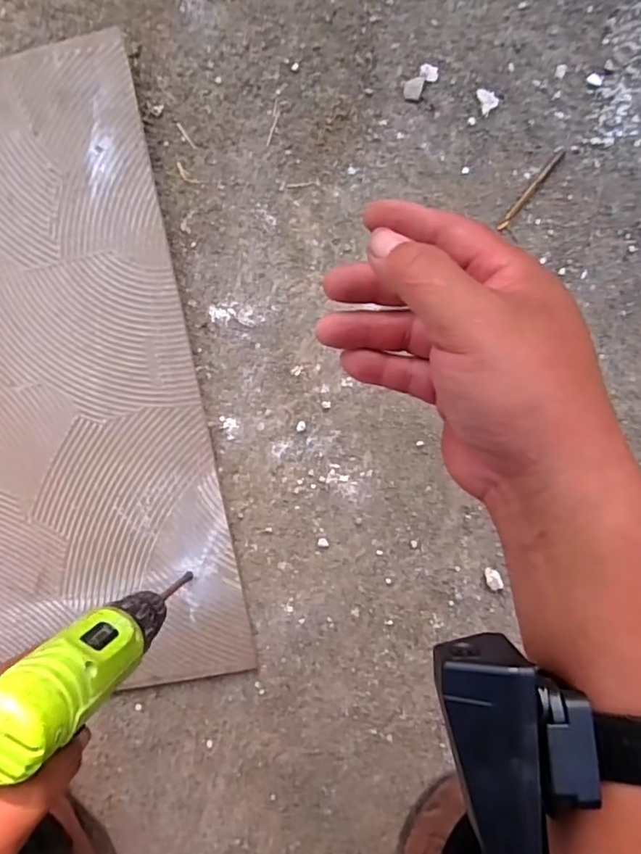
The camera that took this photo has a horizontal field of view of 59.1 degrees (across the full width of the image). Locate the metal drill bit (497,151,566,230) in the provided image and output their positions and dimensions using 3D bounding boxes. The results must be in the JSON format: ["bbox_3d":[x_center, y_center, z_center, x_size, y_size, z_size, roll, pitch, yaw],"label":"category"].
[{"bbox_3d":[0.186,-0.210,0.500,0.008,0.007,0.083,39,94,-1],"label":"metal drill bit"}]

